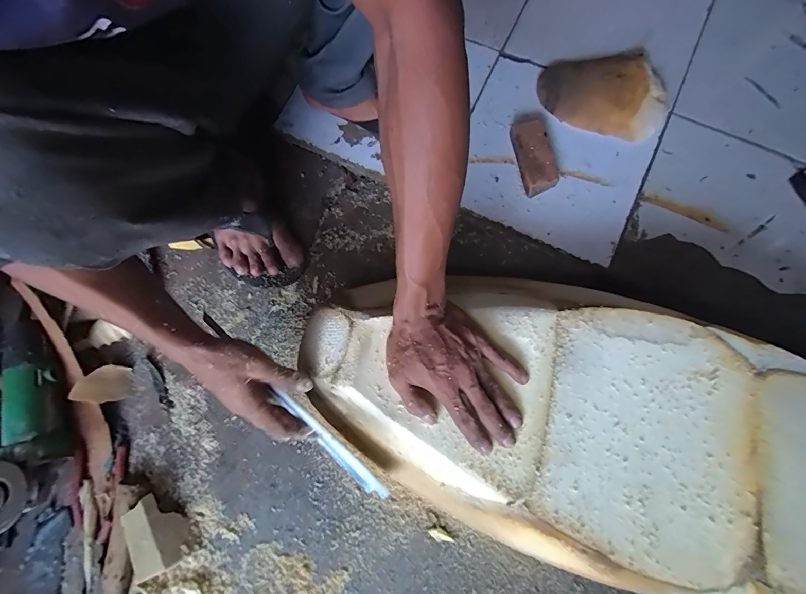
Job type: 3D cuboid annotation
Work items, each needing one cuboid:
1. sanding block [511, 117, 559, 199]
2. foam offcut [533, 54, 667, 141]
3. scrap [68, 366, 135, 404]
[{"bbox_3d":[0.207,-0.223,0.566,0.054,0.028,0.116,-15,79,-1],"label":"sanding block"},{"bbox_3d":[0.323,-0.328,0.580,0.201,0.040,0.133,10,79,4],"label":"foam offcut"},{"bbox_3d":[-0.433,0.127,0.520,0.069,0.007,0.049,-6,76,-34],"label":"scrap"}]

